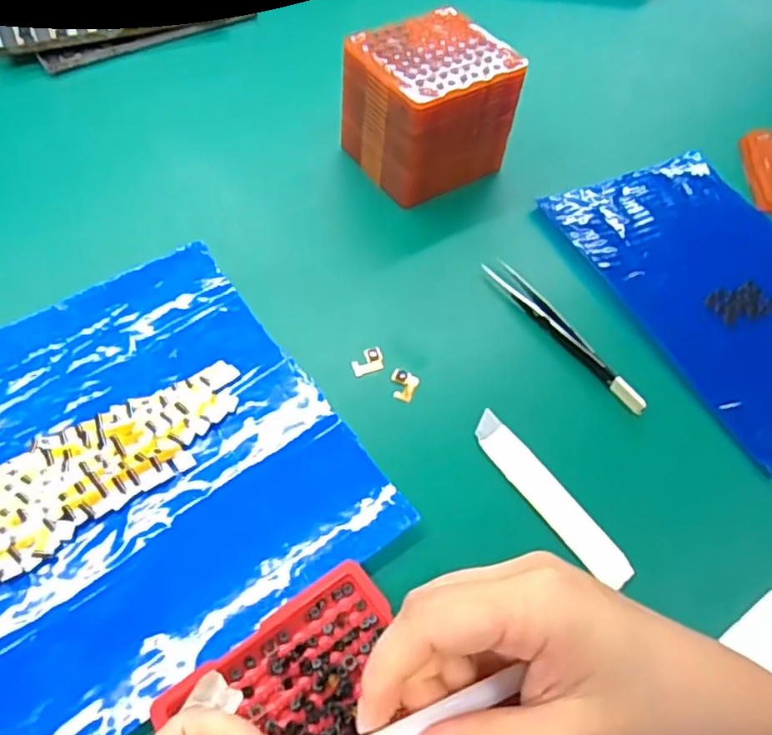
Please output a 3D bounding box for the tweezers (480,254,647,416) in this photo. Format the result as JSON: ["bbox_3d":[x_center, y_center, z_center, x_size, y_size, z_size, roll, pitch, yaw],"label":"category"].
[{"bbox_3d":[0.101,-0.022,0.372,0.019,0.007,0.125,-25,60,-19],"label":"tweezers"}]

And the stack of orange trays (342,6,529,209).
[{"bbox_3d":[0.029,-0.175,0.435,0.097,0.080,0.085,-26,61,-19],"label":"stack of orange trays"}]

